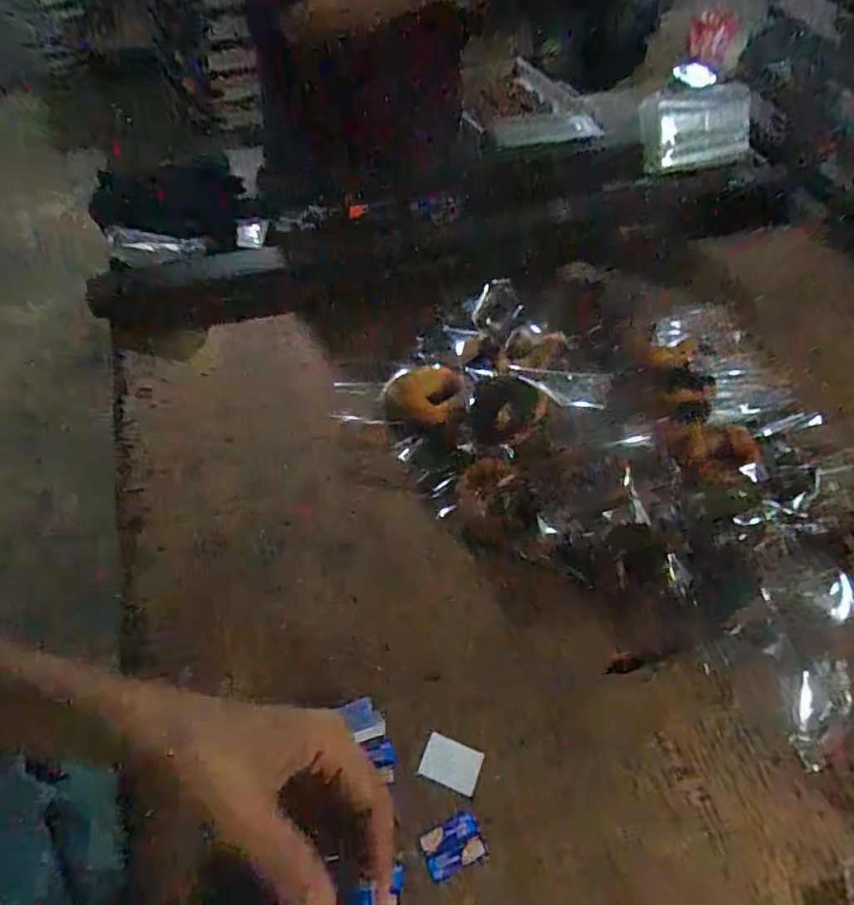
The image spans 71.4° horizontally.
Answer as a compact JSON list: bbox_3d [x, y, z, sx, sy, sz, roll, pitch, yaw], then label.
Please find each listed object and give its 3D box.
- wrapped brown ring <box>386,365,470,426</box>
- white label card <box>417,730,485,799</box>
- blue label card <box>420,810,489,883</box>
[{"bbox_3d":[-0.001,-0.073,0.731,0.091,0.028,0.085,2,54,-2],"label":"wrapped brown ring"},{"bbox_3d":[0.022,0.284,0.542,0.051,0.012,0.038,18,54,14],"label":"white label card"},{"bbox_3d":[0.022,0.334,0.503,0.050,0.004,0.037,-23,54,-5],"label":"blue label card"}]

